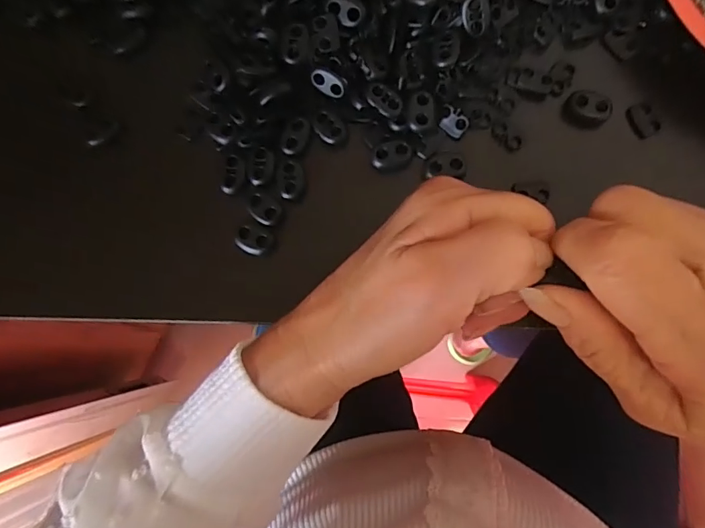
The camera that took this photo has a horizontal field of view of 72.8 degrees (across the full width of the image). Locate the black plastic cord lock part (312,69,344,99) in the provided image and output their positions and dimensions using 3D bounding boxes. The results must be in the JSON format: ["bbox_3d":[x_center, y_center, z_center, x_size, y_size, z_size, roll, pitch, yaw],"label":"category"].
[{"bbox_3d":[-0.013,-0.092,0.243,0.018,0.004,0.009,31,85,6],"label":"black plastic cord lock part"}]

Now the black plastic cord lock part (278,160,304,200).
[{"bbox_3d":[-0.032,-0.044,0.246,0.012,0.004,0.020,-7,82,2],"label":"black plastic cord lock part"}]

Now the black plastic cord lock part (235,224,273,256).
[{"bbox_3d":[-0.050,-0.012,0.242,0.016,0.006,0.013,21,84,5],"label":"black plastic cord lock part"}]

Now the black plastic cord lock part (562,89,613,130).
[{"bbox_3d":[0.119,-0.079,0.242,0.021,0.011,0.014,16,83,5],"label":"black plastic cord lock part"}]

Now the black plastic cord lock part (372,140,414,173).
[{"bbox_3d":[0.021,-0.055,0.245,0.021,0.005,0.014,-4,82,2],"label":"black plastic cord lock part"}]

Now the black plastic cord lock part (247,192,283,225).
[{"bbox_3d":[-0.046,-0.029,0.245,0.018,0.005,0.013,38,86,7],"label":"black plastic cord lock part"}]

